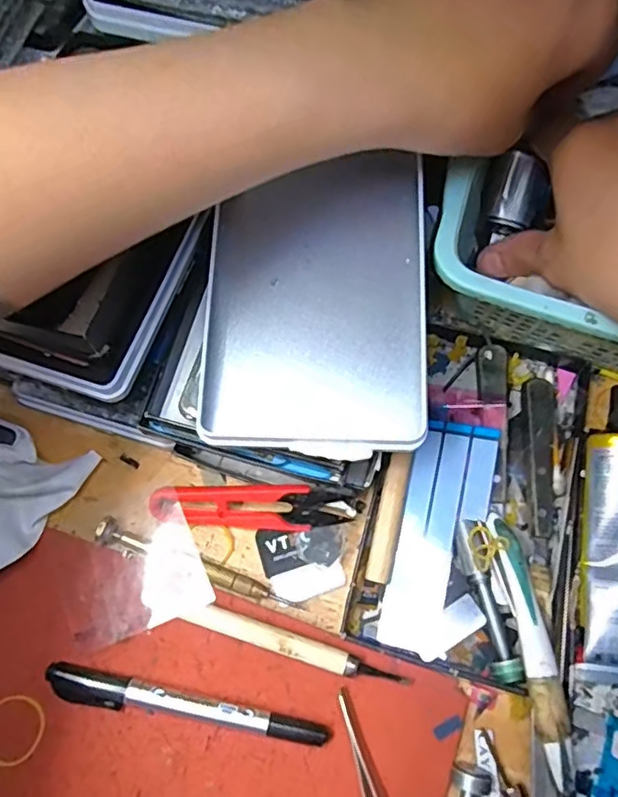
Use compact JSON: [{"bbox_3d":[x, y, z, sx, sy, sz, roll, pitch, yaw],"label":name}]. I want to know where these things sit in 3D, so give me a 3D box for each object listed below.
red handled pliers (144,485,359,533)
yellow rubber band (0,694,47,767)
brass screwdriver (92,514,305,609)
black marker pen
[{"bbox_3d":[-0.026,0.054,0.297,0.102,0.011,0.020,1,71,-1],"label":"red handled pliers"},{"bbox_3d":[-0.136,0.152,0.273,0.029,0.004,0.029,0,71,1],"label":"yellow rubber band"},{"bbox_3d":[-0.055,0.085,0.297,0.107,0.011,0.012,21,72,8],"label":"brass screwdriver"},{"bbox_3d":[-0.056,0.142,0.269,0.128,0.010,0.015,11,71,5],"label":"black marker pen"}]

